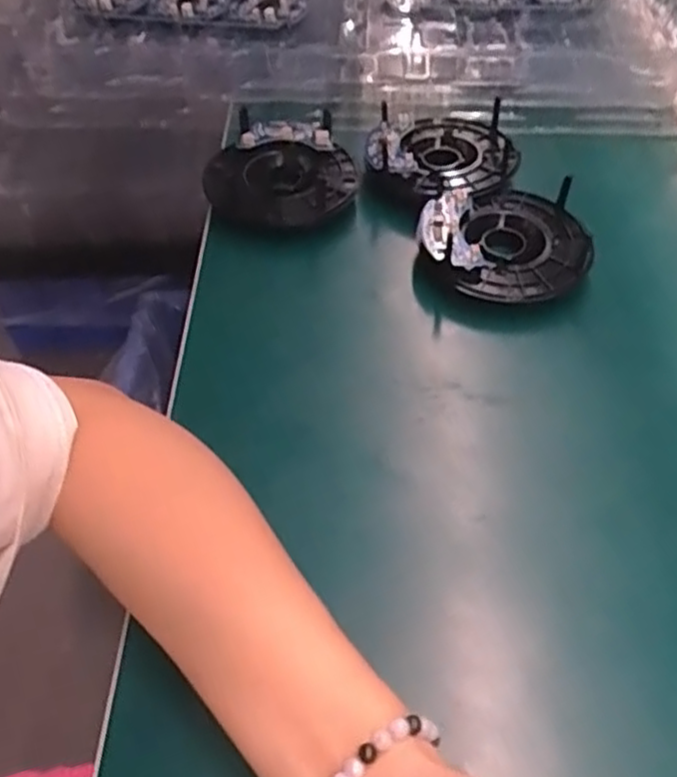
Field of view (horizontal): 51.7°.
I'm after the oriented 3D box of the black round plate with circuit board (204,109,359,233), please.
[{"bbox_3d":[-0.041,-0.148,0.474,0.097,0.028,0.107,-14,57,-5],"label":"black round plate with circuit board"}]

